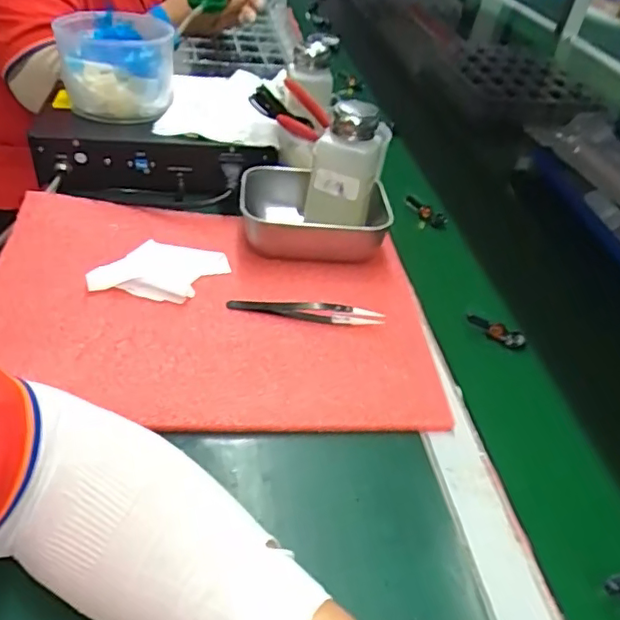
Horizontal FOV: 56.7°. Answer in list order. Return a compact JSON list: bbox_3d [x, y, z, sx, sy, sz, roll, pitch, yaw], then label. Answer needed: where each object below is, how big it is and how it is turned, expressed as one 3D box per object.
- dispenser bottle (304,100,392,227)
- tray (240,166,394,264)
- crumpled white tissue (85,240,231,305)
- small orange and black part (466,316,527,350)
[{"bbox_3d":[0.028,-0.119,0.514,0.055,0.122,0.047,21,41,14],"label":"dispenser bottle"},{"bbox_3d":[0.005,-0.093,0.537,0.139,0.046,0.104,3,41,-5],"label":"tray"},{"bbox_3d":[-0.122,-0.033,0.480,0.070,0.014,0.094,23,43,17],"label":"crumpled white tissue"},{"bbox_3d":[0.158,0.019,0.488,0.050,0.016,0.008,24,43,18],"label":"small orange and black part"}]

